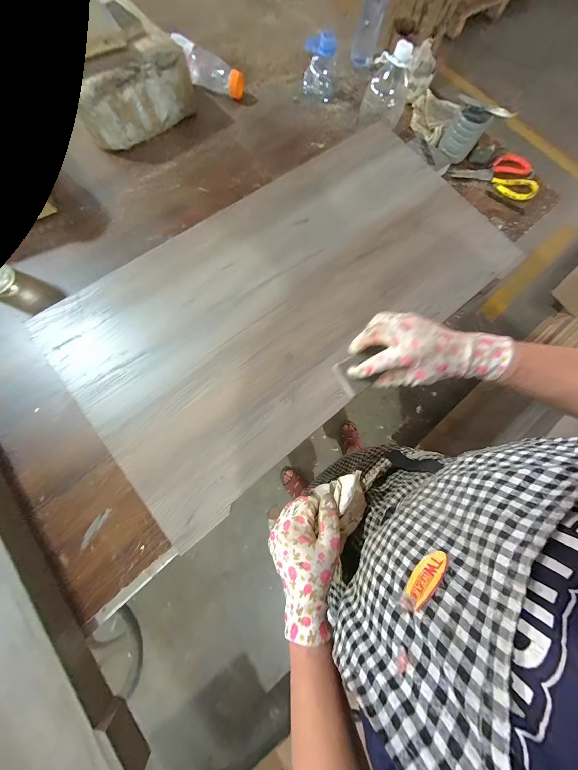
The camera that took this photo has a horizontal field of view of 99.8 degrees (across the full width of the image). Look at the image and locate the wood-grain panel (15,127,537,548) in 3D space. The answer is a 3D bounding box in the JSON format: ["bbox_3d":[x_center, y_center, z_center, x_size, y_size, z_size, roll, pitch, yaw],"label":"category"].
[{"bbox_3d":[0.017,-0.149,0.379,0.678,0.017,0.353,-39,84,-12],"label":"wood-grain panel"}]

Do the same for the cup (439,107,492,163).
[{"bbox_3d":[0.376,-0.543,0.527,0.071,0.059,0.062,30,77,4],"label":"cup"}]

